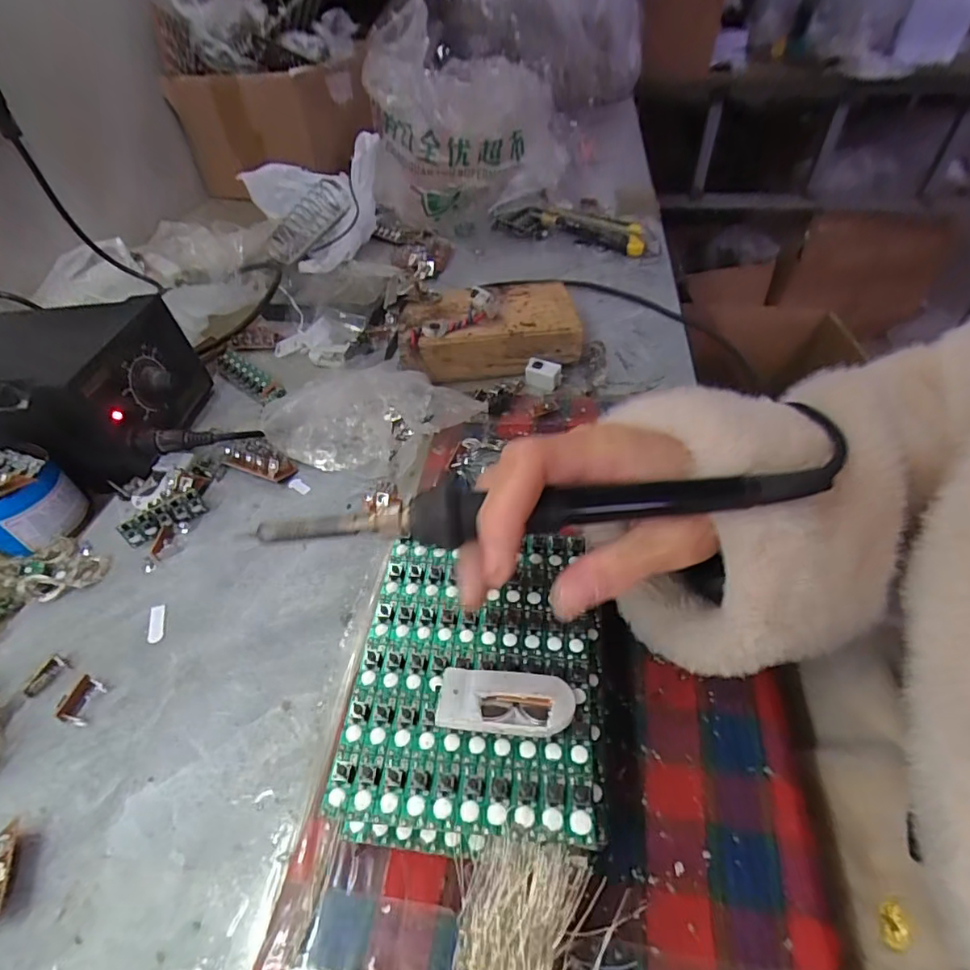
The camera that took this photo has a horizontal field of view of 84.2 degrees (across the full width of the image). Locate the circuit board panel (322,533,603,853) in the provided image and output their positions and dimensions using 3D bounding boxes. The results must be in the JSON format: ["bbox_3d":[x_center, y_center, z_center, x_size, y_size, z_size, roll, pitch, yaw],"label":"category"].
[{"bbox_3d":[-0.003,0.074,0.223,0.097,0.005,0.129,3,48,4],"label":"circuit board panel"}]

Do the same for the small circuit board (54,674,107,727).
[{"bbox_3d":[-0.196,0.104,0.260,0.015,0.008,0.020,10,49,11],"label":"small circuit board"}]

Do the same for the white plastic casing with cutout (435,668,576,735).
[{"bbox_3d":[0.008,0.084,0.206,0.050,0.013,0.024,2,48,3],"label":"white plastic casing with cutout"}]

